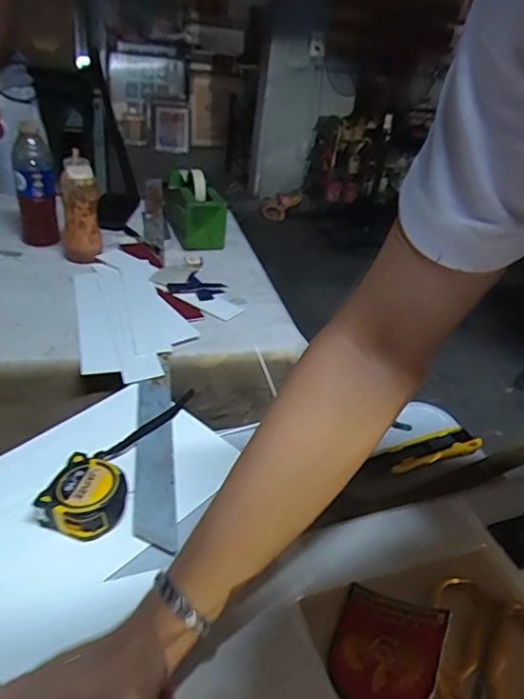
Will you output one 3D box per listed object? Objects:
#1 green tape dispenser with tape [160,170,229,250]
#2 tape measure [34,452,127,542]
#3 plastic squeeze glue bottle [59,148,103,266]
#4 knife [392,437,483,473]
[{"bbox_3d":[-0.129,-0.278,1.018,0.093,0.101,0.218,-5,34,-19],"label":"green tape dispenser with tape"},{"bbox_3d":[-0.156,0.134,0.482,0.071,0.039,0.065,16,35,13],"label":"tape measure"},{"bbox_3d":[-0.291,-0.219,0.853,0.061,0.168,0.052,-6,36,-19],"label":"plastic squeeze glue bottle"},{"bbox_3d":[0.197,0.118,0.595,0.124,0.014,0.011,-9,37,-23],"label":"knife"}]

